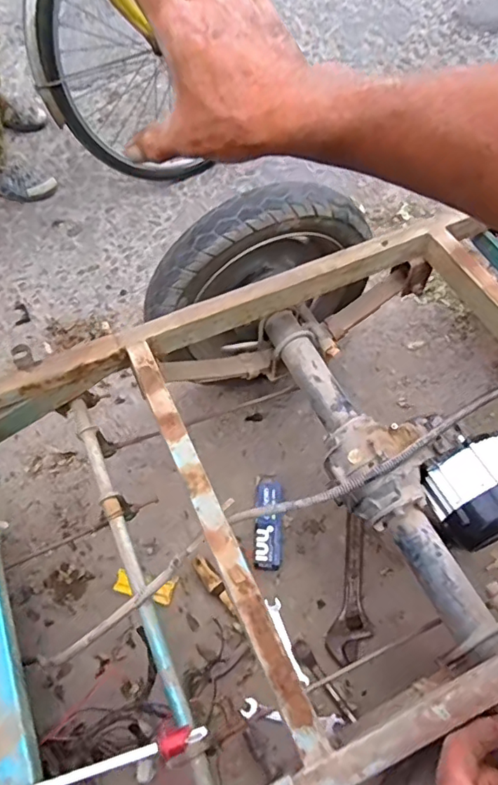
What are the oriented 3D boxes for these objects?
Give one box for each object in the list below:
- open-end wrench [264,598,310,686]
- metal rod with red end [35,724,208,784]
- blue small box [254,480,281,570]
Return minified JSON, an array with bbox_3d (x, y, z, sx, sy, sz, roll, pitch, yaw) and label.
[{"bbox_3d":[0.062,0.401,0.842,0.022,0.009,0.134,-20,60,-9],"label":"open-end wrench"},{"bbox_3d":[-0.168,0.358,0.484,0.259,0.032,0.024,-8,58,-19],"label":"metal rod with red end"},{"bbox_3d":[0.035,0.232,0.933,0.050,0.035,0.163,0,59,3],"label":"blue small box"}]

